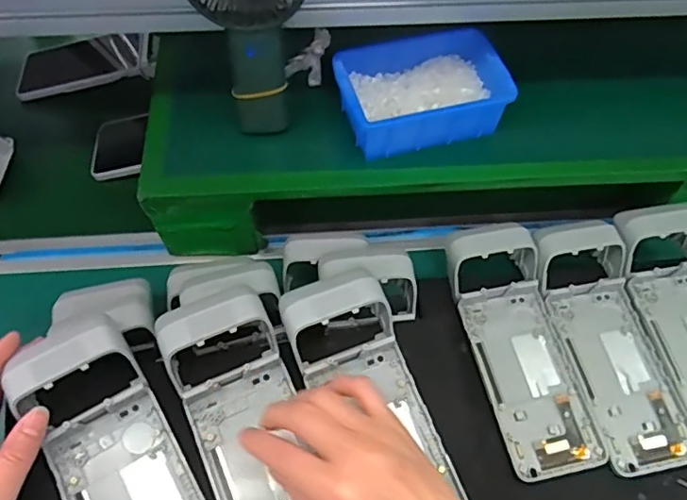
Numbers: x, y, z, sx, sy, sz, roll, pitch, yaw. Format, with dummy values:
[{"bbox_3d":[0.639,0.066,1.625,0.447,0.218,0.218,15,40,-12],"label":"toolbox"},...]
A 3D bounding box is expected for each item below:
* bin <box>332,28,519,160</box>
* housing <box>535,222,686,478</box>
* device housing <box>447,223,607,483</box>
[{"bbox_3d":[0.067,-0.150,0.509,0.150,0.058,0.113,-10,61,-9],"label":"bin"},{"bbox_3d":[0.247,0.079,0.489,0.082,0.048,0.218,-9,60,-9],"label":"housing"},{"bbox_3d":[0.162,0.084,0.486,0.084,0.050,0.219,-10,61,-9],"label":"device housing"}]

